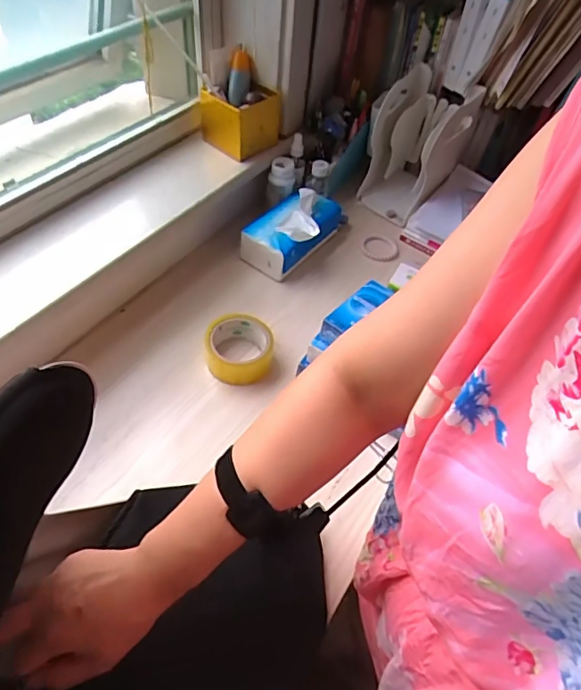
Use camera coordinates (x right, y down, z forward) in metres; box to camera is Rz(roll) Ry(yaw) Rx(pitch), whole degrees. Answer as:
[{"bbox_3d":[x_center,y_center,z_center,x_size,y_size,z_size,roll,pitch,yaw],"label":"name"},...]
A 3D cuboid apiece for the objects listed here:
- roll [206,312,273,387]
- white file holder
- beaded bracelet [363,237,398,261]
[{"bbox_3d":[-0.075,0.008,0.732,0.098,0.049,0.101,1,51,-5],"label":"roll"},{"bbox_3d":[0.255,-0.393,0.977,0.144,0.216,0.215,28,53,16],"label":"white file holder"},{"bbox_3d":[0.170,-0.181,0.941,0.068,0.006,0.068,3,51,-3],"label":"beaded bracelet"}]

